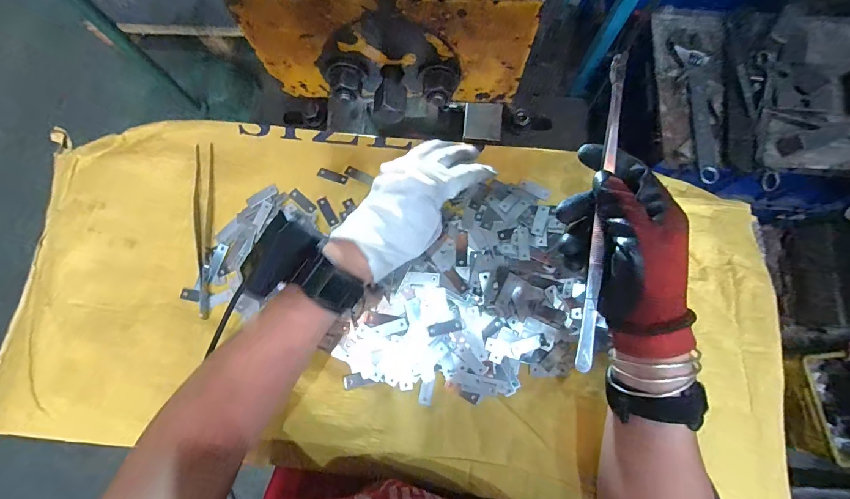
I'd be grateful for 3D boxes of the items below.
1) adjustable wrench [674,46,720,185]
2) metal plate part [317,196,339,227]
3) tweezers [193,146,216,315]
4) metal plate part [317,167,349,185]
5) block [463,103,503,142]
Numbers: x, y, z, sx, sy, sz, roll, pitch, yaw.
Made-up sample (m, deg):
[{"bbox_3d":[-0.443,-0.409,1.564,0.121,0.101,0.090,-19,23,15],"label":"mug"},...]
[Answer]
[{"bbox_3d":[0.496,-0.247,0.675,0.053,0.011,0.259,-3,79,1],"label":"adjustable wrench"},{"bbox_3d":[-0.108,-0.042,0.419,0.011,0.004,0.036,-31,80,-5],"label":"metal plate part"},{"bbox_3d":[-0.241,-0.023,0.410,0.021,0.009,0.190,-5,79,0],"label":"tweezers"},{"bbox_3d":[-0.104,-0.083,0.430,0.033,0.004,0.011,18,87,-2],"label":"metal plate part"},{"bbox_3d":[0.065,-0.143,0.426,0.041,0.008,0.046,6,79,2],"label":"block"}]

